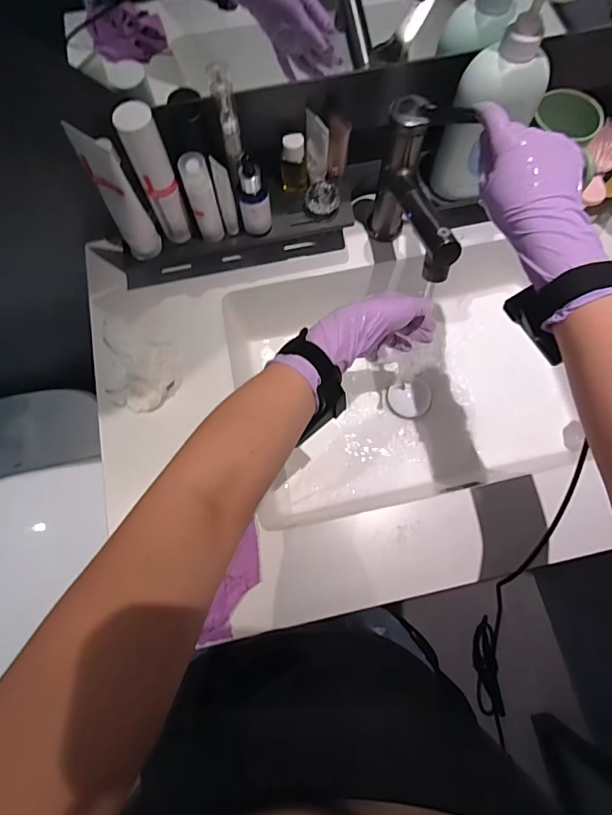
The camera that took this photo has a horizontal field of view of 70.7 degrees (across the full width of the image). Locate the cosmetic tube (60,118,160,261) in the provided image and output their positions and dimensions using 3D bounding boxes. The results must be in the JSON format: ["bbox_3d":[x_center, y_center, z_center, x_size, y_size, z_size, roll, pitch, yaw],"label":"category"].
[{"bbox_3d":[-0.206,-0.233,0.482,0.052,0.158,0.035,25,68,8],"label":"cosmetic tube"}]

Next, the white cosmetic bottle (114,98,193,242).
[{"bbox_3d":[-0.164,-0.253,0.482,0.037,0.159,0.029,-21,73,-6],"label":"white cosmetic bottle"}]

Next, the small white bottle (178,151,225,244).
[{"bbox_3d":[-0.120,-0.242,0.507,0.030,0.109,0.026,-13,73,-4],"label":"small white bottle"}]

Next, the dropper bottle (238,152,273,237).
[{"bbox_3d":[-0.061,-0.246,0.510,0.036,0.095,0.030,-2,72,0],"label":"dropper bottle"}]

